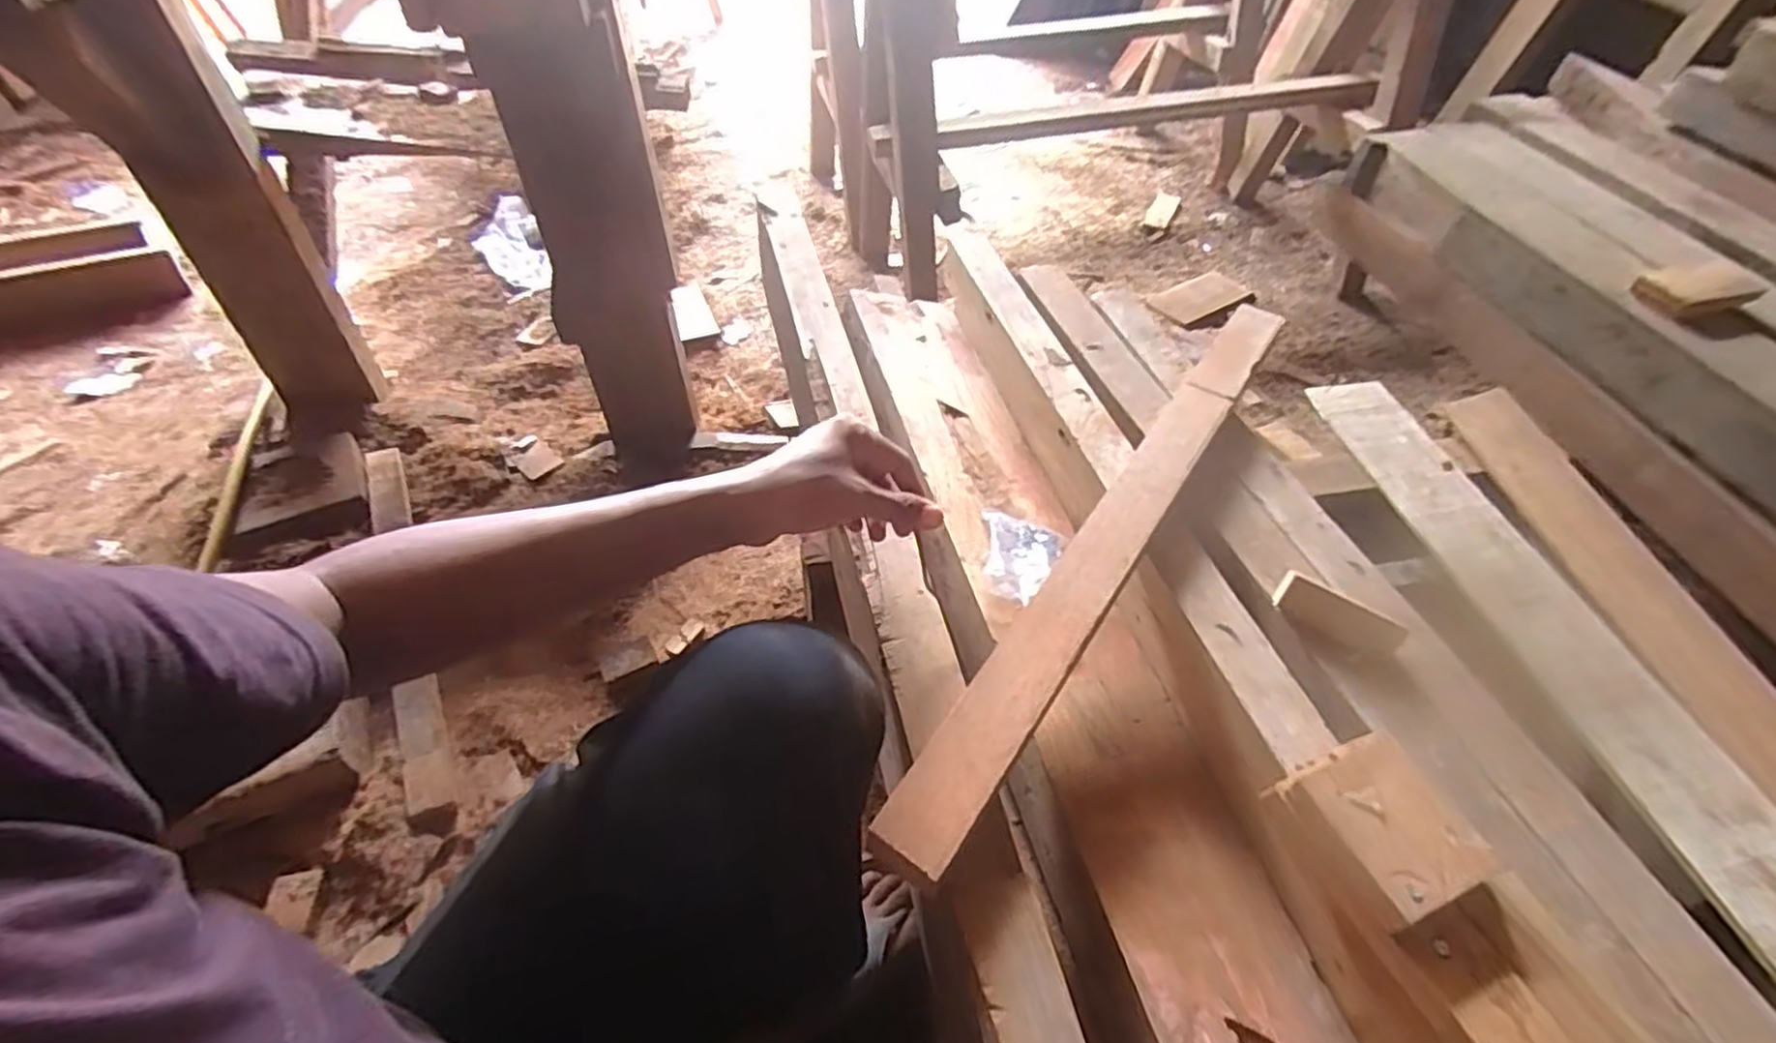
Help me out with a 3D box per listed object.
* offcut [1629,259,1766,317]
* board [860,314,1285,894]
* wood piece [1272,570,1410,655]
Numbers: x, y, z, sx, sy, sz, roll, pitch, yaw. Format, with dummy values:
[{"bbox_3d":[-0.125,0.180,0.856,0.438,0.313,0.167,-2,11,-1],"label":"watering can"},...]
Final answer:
[{"bbox_3d":[0.896,-0.256,0.845,0.130,0.023,0.064,-12,52,-14],"label":"offcut"},{"bbox_3d":[0.190,-0.004,0.603,0.049,0.016,0.645,30,54,20],"label":"board"},{"bbox_3d":[0.327,0.070,0.558,0.083,0.035,0.009,33,21,29],"label":"wood piece"}]

